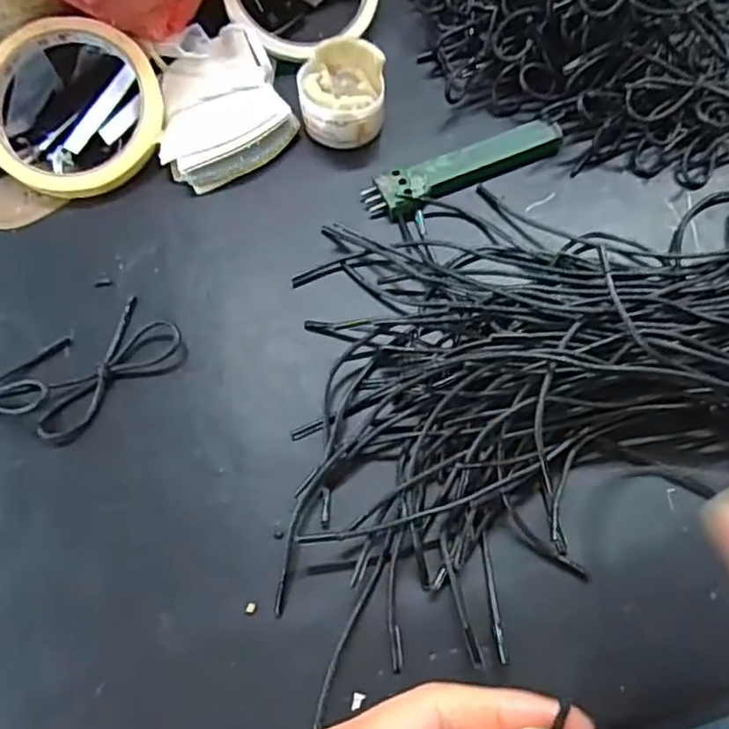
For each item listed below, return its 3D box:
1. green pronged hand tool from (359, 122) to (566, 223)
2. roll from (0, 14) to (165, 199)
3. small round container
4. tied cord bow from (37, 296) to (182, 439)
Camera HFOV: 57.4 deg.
[{"bbox_3d":[0.053,-0.101,0.347,0.106,0.012,0.024,-21,67,-8],"label":"green pronged hand tool"},{"bbox_3d":[-0.153,-0.134,0.348,0.092,0.012,0.092,0,89,-6],"label":"roll"},{"bbox_3d":[-0.012,-0.144,0.349,0.044,0.035,0.045,-1,65,2],"label":"small round container"},{"bbox_3d":[-0.119,0.004,0.303,0.038,0.011,0.073,33,71,16],"label":"tied cord bow"}]

